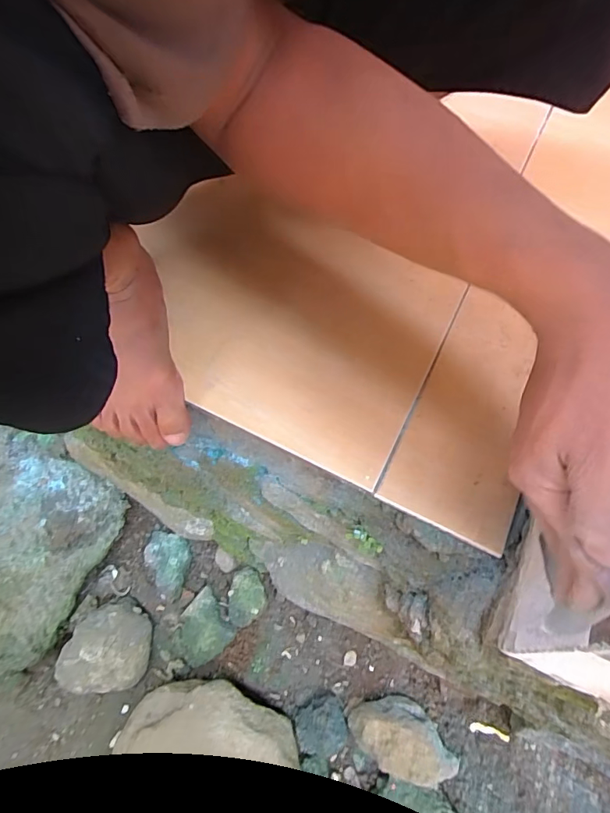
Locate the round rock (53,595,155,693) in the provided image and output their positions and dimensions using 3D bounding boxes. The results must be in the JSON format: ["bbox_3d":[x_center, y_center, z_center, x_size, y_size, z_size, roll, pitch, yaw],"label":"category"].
[{"bbox_3d":[-0.299,0.355,0.685,0.124,0.068,0.121,1,61,-2],"label":"round rock"}]

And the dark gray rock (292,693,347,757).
[{"bbox_3d":[0.024,0.450,0.640,0.074,0.040,0.073,-22,64,-14],"label":"dark gray rock"}]

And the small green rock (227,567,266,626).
[{"bbox_3d":[-0.091,0.299,0.721,0.056,0.031,0.082,13,62,5],"label":"small green rock"}]

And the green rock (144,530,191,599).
[{"bbox_3d":[-0.227,0.259,0.755,0.075,0.037,0.101,7,61,2],"label":"green rock"}]

